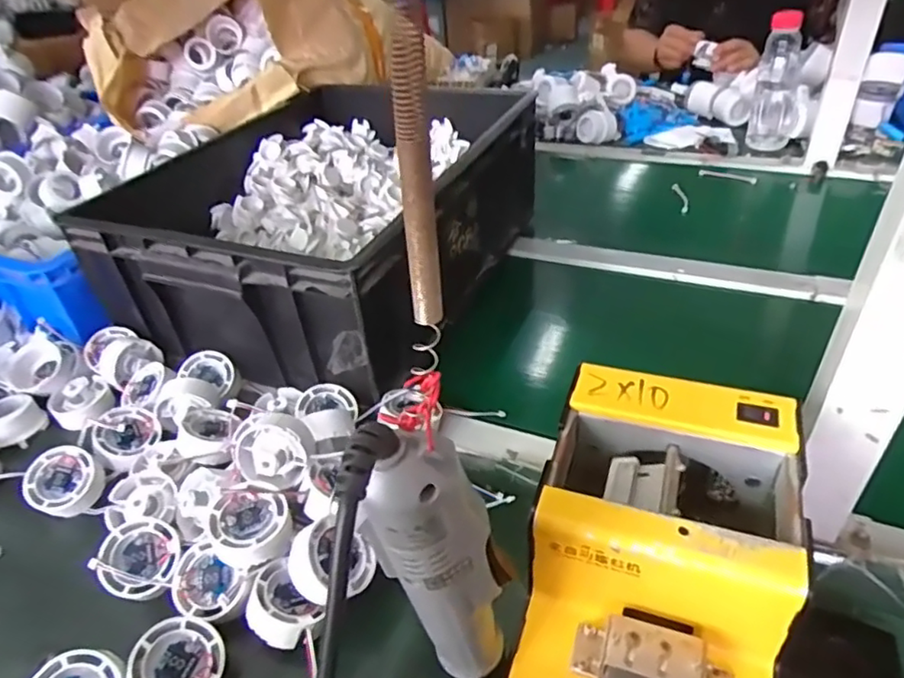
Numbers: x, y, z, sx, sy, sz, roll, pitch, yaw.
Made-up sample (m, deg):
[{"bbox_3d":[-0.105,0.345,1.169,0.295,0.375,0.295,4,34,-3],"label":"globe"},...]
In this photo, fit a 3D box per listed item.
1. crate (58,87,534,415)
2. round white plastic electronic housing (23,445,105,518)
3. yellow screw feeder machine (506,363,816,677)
[{"bbox_3d":[-0.138,-0.154,0.729,0.366,0.162,0.466,12,41,22],"label":"crate"},{"bbox_3d":[-0.326,0.119,0.510,0.055,0.020,0.054,14,70,-5],"label":"round white plastic electronic housing"},{"bbox_3d":[0.112,0.133,0.341,0.120,0.145,0.173,11,41,20],"label":"yellow screw feeder machine"}]

